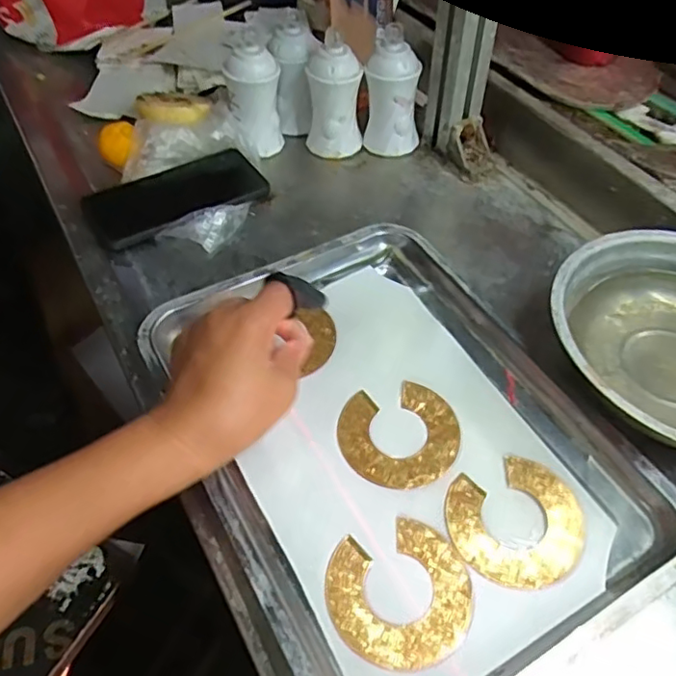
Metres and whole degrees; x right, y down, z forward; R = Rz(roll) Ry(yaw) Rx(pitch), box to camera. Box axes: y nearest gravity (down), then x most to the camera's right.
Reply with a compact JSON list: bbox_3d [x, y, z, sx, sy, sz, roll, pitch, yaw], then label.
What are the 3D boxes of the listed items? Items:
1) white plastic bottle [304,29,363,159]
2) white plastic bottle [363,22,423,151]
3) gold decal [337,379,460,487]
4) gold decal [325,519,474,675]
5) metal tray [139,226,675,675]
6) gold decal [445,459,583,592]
[{"bbox_3d":[-0.004,-0.239,0.599,0.057,0.099,0.047,-2,52,2],"label":"white plastic bottle"},{"bbox_3d":[0.058,-0.246,0.600,0.057,0.106,0.050,9,53,10],"label":"white plastic bottle"},{"bbox_3d":[0.043,0.068,0.414,0.082,0.004,0.078,-2,52,2],"label":"gold decal"},{"bbox_3d":[0.037,0.150,0.347,0.082,0.004,0.079,2,49,-2],"label":"gold decal"},{"bbox_3d":[0.035,0.060,0.406,0.266,0.026,0.340,-30,57,-19],"label":"metal tray"},{"bbox_3d":[0.113,0.116,0.372,0.083,0.004,0.078,-2,52,2],"label":"gold decal"}]

